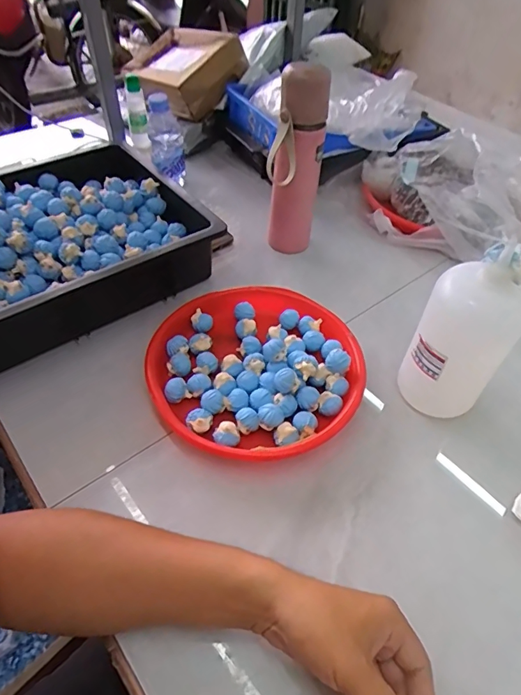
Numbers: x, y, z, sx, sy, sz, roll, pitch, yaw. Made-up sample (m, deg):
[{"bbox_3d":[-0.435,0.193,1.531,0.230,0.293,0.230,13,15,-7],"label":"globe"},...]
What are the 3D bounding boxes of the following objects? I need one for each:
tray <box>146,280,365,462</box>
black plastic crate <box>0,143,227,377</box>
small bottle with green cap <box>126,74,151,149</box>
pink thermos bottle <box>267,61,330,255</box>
[{"bbox_3d":[-0.004,0.020,0.548,0.241,0.041,0.243,1,49,-2],"label":"tray"},{"bbox_3d":[-0.306,-0.127,0.610,0.450,0.104,0.282,-30,56,-25],"label":"black plastic crate"},{"bbox_3d":[-0.242,-0.452,0.881,0.035,0.132,0.033,-10,50,-11],"label":"small bottle with green cap"},{"bbox_3d":[0.047,-0.245,0.633,0.072,0.245,0.052,9,49,5],"label":"pink thermos bottle"}]

